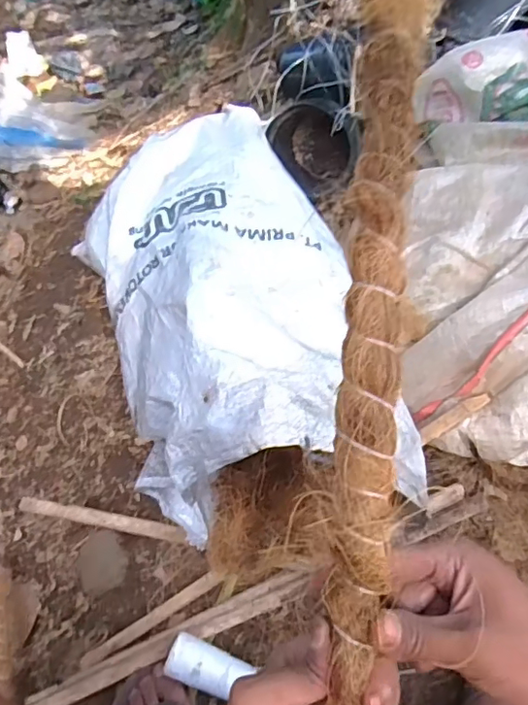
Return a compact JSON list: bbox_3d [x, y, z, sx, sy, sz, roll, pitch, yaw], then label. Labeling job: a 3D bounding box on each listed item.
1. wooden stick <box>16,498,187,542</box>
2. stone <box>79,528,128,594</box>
[{"bbox_3d":[-0.252,0.254,0.836,0.313,0.009,0.021,3,59,23],"label":"wooden stick"},{"bbox_3d":[-0.238,0.305,0.805,0.073,0.019,0.087,-19,62,-8],"label":"stone"}]

